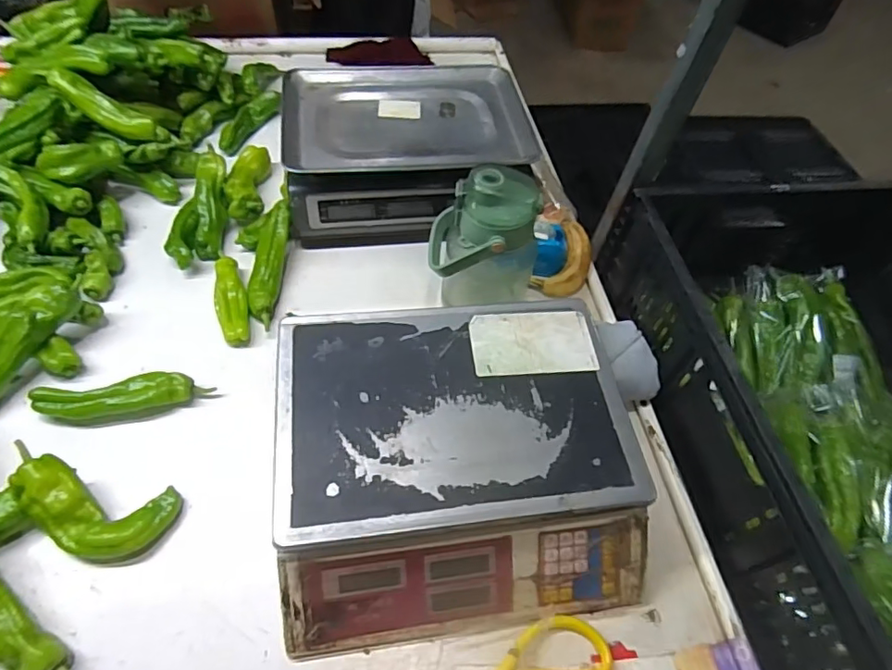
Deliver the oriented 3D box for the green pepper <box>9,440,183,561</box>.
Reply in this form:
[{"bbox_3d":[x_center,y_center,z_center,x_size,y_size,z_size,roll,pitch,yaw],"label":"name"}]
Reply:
[{"bbox_3d":[-0.338,0.162,0.518,0.149,0.032,0.073,26,53,-12],"label":"green pepper"}]

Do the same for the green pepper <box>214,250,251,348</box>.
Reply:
[{"bbox_3d":[-0.274,-0.053,0.697,0.038,0.031,0.155,-16,57,-17],"label":"green pepper"}]

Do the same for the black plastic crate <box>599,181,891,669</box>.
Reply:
[{"bbox_3d":[0.464,0.100,0.624,0.414,0.223,0.626,-4,55,-9],"label":"black plastic crate"}]

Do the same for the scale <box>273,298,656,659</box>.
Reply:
[{"bbox_3d":[0.027,0.118,0.551,0.376,0.104,0.297,-4,55,-8],"label":"scale"}]

